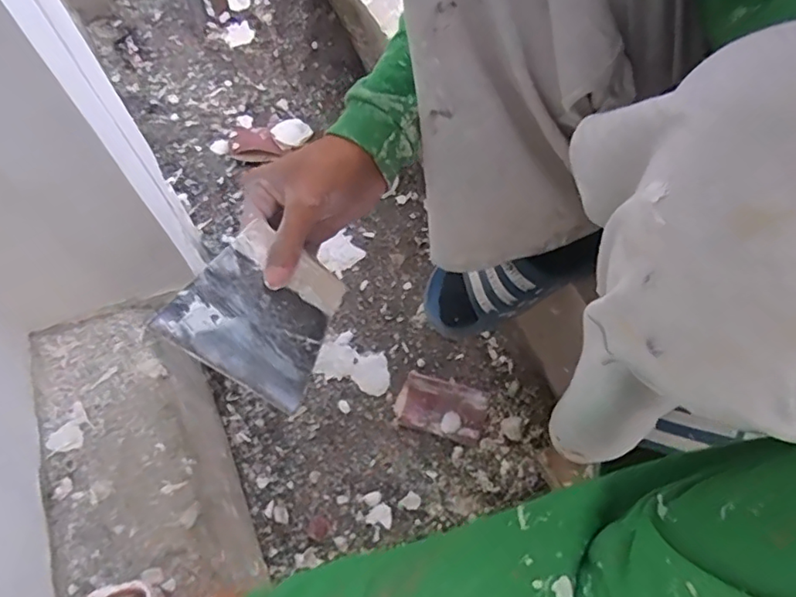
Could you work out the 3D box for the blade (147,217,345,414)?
[{"bbox_3d":[-0.091,0.007,0.379,0.100,0.004,0.097,37,68,-21],"label":"blade"}]

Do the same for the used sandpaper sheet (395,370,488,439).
[{"bbox_3d":[0.061,0.153,0.798,0.129,0.041,0.072,16,63,12],"label":"used sandpaper sheet"}]

